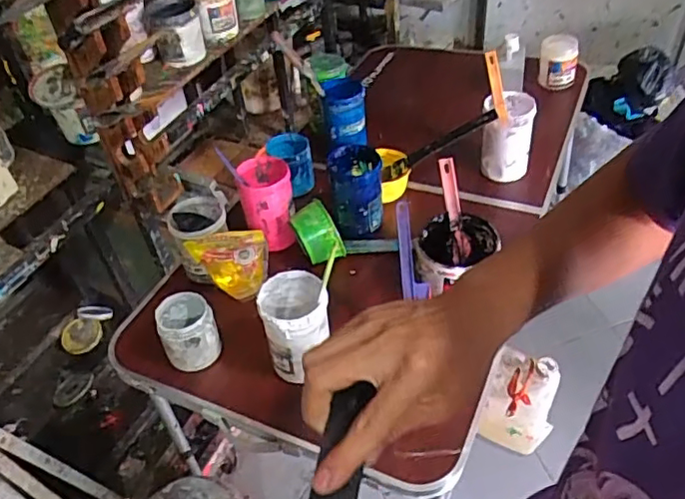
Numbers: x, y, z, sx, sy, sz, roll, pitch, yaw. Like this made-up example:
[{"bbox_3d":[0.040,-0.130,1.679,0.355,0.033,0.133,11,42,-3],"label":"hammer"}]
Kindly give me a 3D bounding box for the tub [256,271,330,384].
[{"bbox_3d":[-0.070,0.119,0.886,0.089,0.164,0.094,-3,45,3],"label":"tub"}]

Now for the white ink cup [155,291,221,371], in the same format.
[{"bbox_3d":[-0.241,0.125,0.932,0.083,0.104,0.076,-3,45,3],"label":"white ink cup"}]

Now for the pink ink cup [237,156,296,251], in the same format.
[{"bbox_3d":[-0.135,-0.085,1.099,0.094,0.141,0.106,-11,45,-5],"label":"pink ink cup"}]

